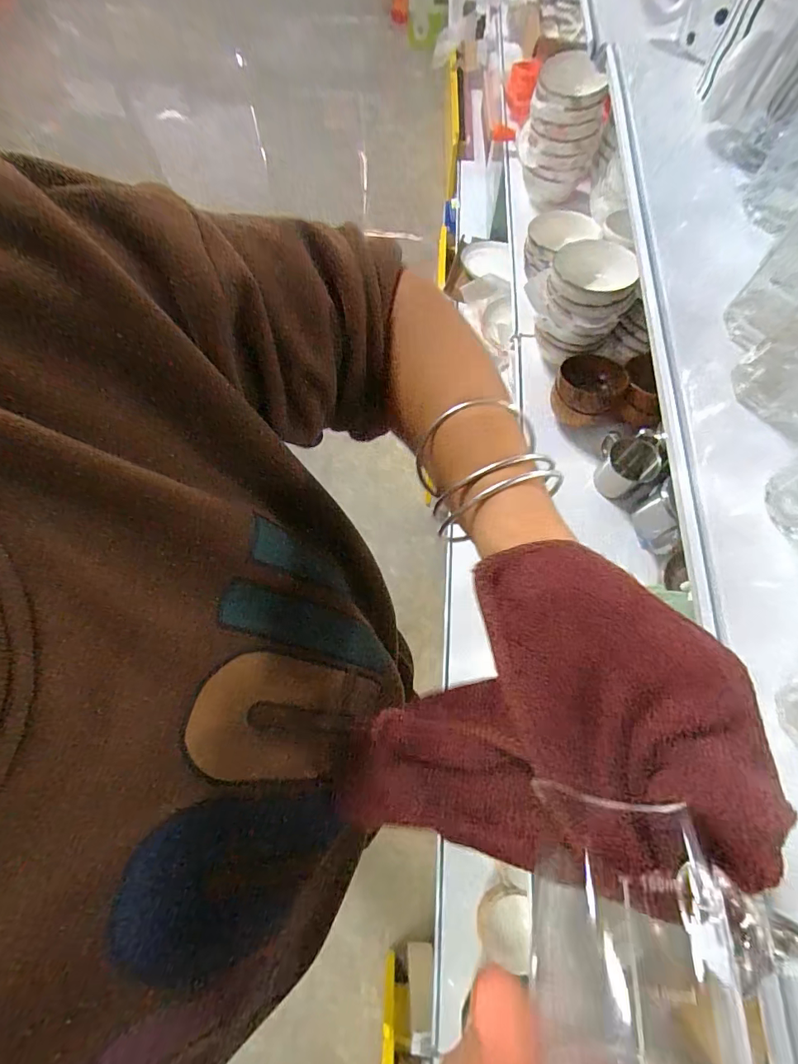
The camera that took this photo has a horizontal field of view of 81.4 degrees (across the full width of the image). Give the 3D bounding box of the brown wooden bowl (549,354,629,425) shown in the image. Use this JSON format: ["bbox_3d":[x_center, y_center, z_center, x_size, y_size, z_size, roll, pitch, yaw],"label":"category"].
[{"bbox_3d":[0.294,-0.220,0.727,0.100,0.071,0.086,21,69,8],"label":"brown wooden bowl"}]

